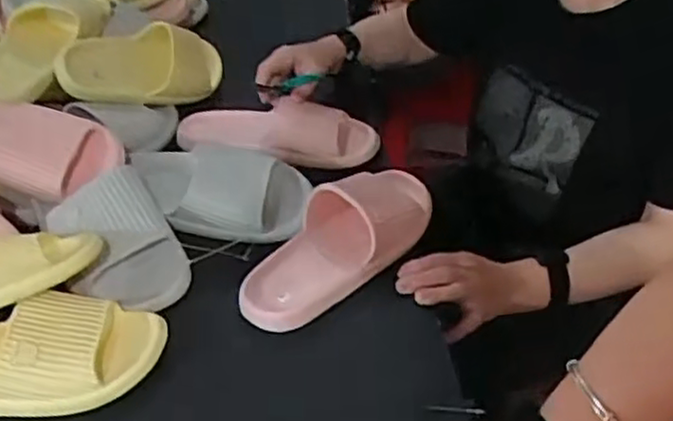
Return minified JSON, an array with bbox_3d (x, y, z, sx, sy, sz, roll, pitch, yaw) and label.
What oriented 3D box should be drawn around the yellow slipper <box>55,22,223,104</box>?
[{"bbox_3d":[-0.261,-0.205,0.997,0.246,0.102,0.069,-13,37,-39],"label":"yellow slipper"}]

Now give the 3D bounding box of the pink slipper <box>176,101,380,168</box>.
[{"bbox_3d":[-0.080,-0.105,0.930,0.256,0.064,0.102,6,40,12],"label":"pink slipper"}]

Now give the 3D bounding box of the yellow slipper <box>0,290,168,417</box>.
[{"bbox_3d":[-0.292,0.128,0.644,0.260,0.054,0.102,-5,39,-1],"label":"yellow slipper"}]

